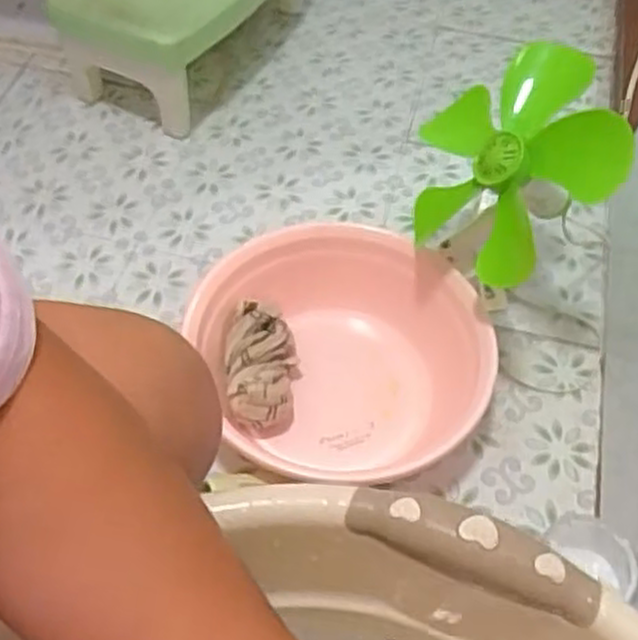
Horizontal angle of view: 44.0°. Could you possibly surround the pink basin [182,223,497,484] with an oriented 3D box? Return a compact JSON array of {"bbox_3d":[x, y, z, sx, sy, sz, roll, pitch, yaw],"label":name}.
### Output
[{"bbox_3d":[0.024,0.027,0.875,0.268,0.111,0.279,2,54,-3],"label":"pink basin"}]

